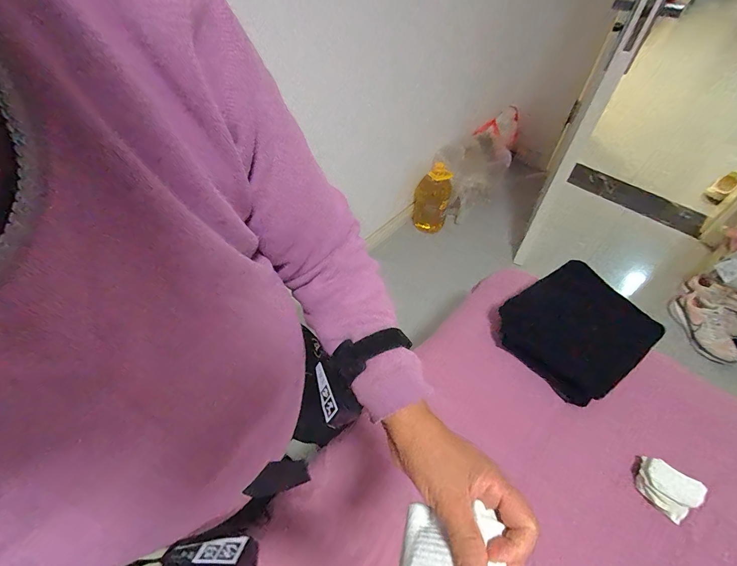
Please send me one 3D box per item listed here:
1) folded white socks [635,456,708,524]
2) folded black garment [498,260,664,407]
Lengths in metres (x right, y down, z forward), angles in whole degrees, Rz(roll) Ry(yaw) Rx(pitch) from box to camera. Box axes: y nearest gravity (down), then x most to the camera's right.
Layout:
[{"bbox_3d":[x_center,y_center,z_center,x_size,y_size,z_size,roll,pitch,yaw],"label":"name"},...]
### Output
[{"bbox_3d":[0.540,0.370,0.636,0.090,0.077,0.063,38,62,25],"label":"folded white socks"},{"bbox_3d":[0.458,0.103,0.786,0.267,0.028,0.262,-35,56,1],"label":"folded black garment"}]

